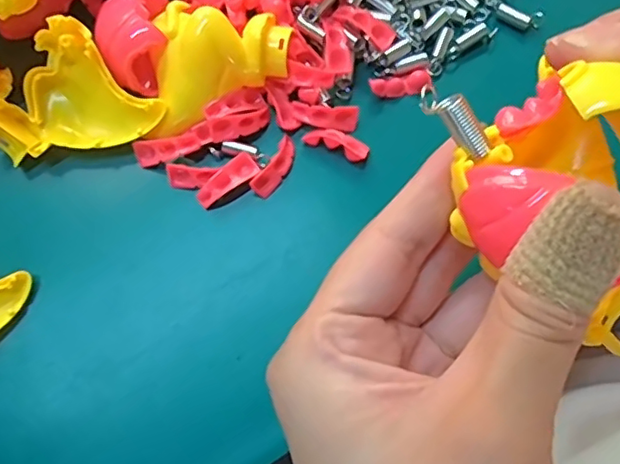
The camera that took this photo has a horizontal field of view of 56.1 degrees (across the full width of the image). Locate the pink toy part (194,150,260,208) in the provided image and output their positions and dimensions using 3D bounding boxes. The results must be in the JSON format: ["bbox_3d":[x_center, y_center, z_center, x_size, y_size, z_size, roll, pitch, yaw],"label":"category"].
[{"bbox_3d":[-0.036,-0.023,0.255,0.030,0.006,0.012,-39,77,-9],"label":"pink toy part"}]

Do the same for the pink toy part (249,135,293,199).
[{"bbox_3d":[-0.015,-0.029,0.258,0.010,0.004,0.029,32,77,9],"label":"pink toy part"}]

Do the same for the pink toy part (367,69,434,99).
[{"bbox_3d":[0.042,-0.068,0.266,0.029,0.007,0.010,-14,75,-3],"label":"pink toy part"}]

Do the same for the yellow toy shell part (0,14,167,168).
[{"bbox_3d":[-0.106,-0.052,0.248,0.058,0.034,0.060,40,79,11],"label":"yellow toy shell part"}]

